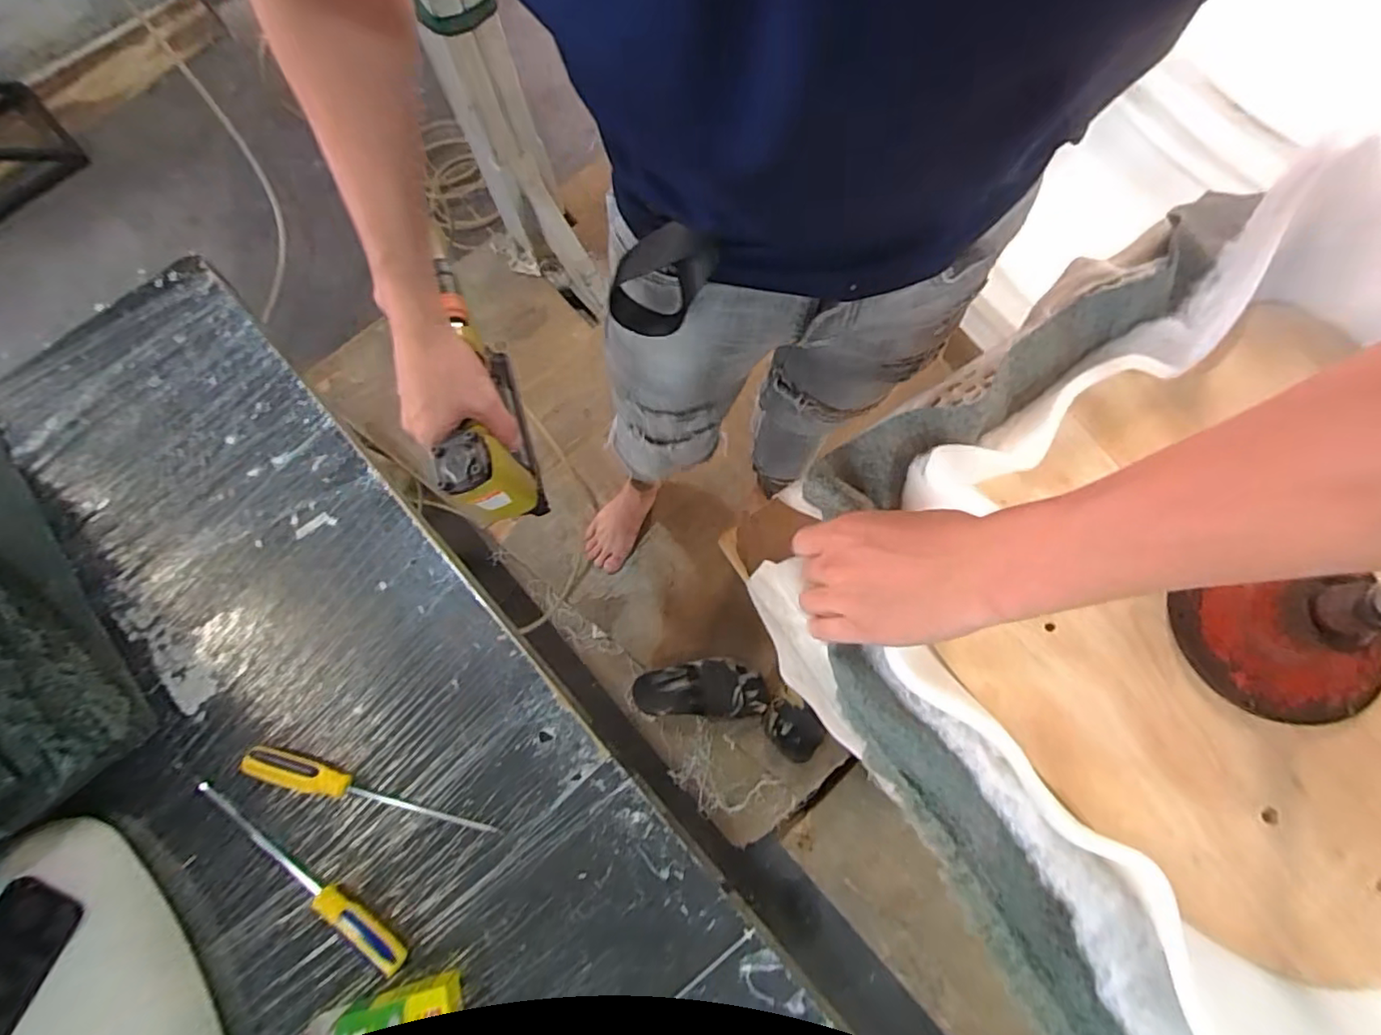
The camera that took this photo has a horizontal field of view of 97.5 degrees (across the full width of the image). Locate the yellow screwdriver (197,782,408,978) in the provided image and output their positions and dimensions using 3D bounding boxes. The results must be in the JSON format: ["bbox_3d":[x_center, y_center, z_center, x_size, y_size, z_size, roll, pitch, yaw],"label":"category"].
[{"bbox_3d":[-0.416,0.380,0.643,0.284,0.029,0.040,37,80,10],"label":"yellow screwdriver"}]

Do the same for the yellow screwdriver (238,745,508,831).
[{"bbox_3d":[-0.357,0.304,0.664,0.288,0.024,0.031,16,77,5],"label":"yellow screwdriver"}]

